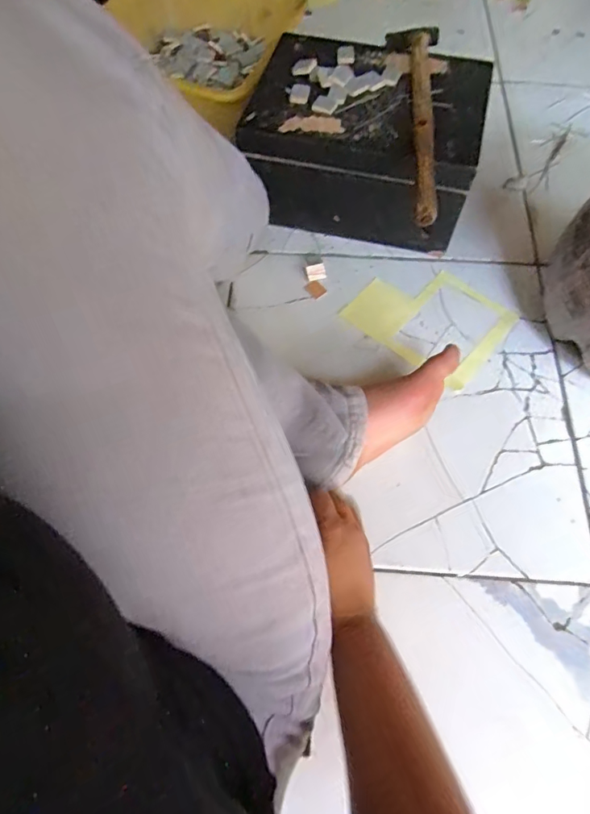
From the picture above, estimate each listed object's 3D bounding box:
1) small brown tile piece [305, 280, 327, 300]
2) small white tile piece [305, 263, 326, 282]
[{"bbox_3d":[0.027,-0.153,0.621,0.020,0.004,0.023,-39,70,-17],"label":"small brown tile piece"},{"bbox_3d":[0.027,-0.176,0.627,0.025,0.008,0.021,-15,65,-7],"label":"small white tile piece"}]

